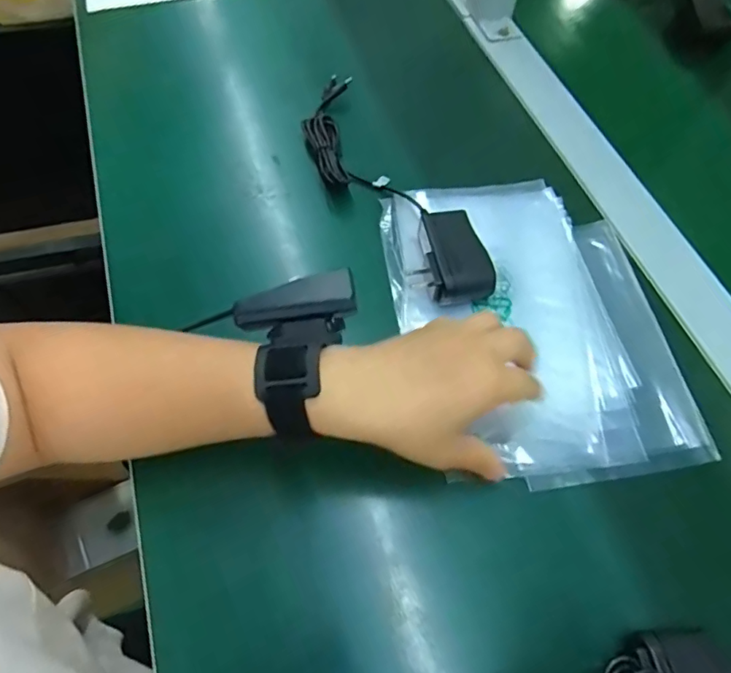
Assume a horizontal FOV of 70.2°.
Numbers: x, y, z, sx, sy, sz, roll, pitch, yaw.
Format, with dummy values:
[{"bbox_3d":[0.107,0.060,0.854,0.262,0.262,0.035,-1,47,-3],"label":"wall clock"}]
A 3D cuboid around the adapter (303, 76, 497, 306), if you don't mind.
[{"bbox_3d":[0.010,-0.128,0.428,0.073,0.026,0.266,-24,65,-14],"label":"adapter"}]

